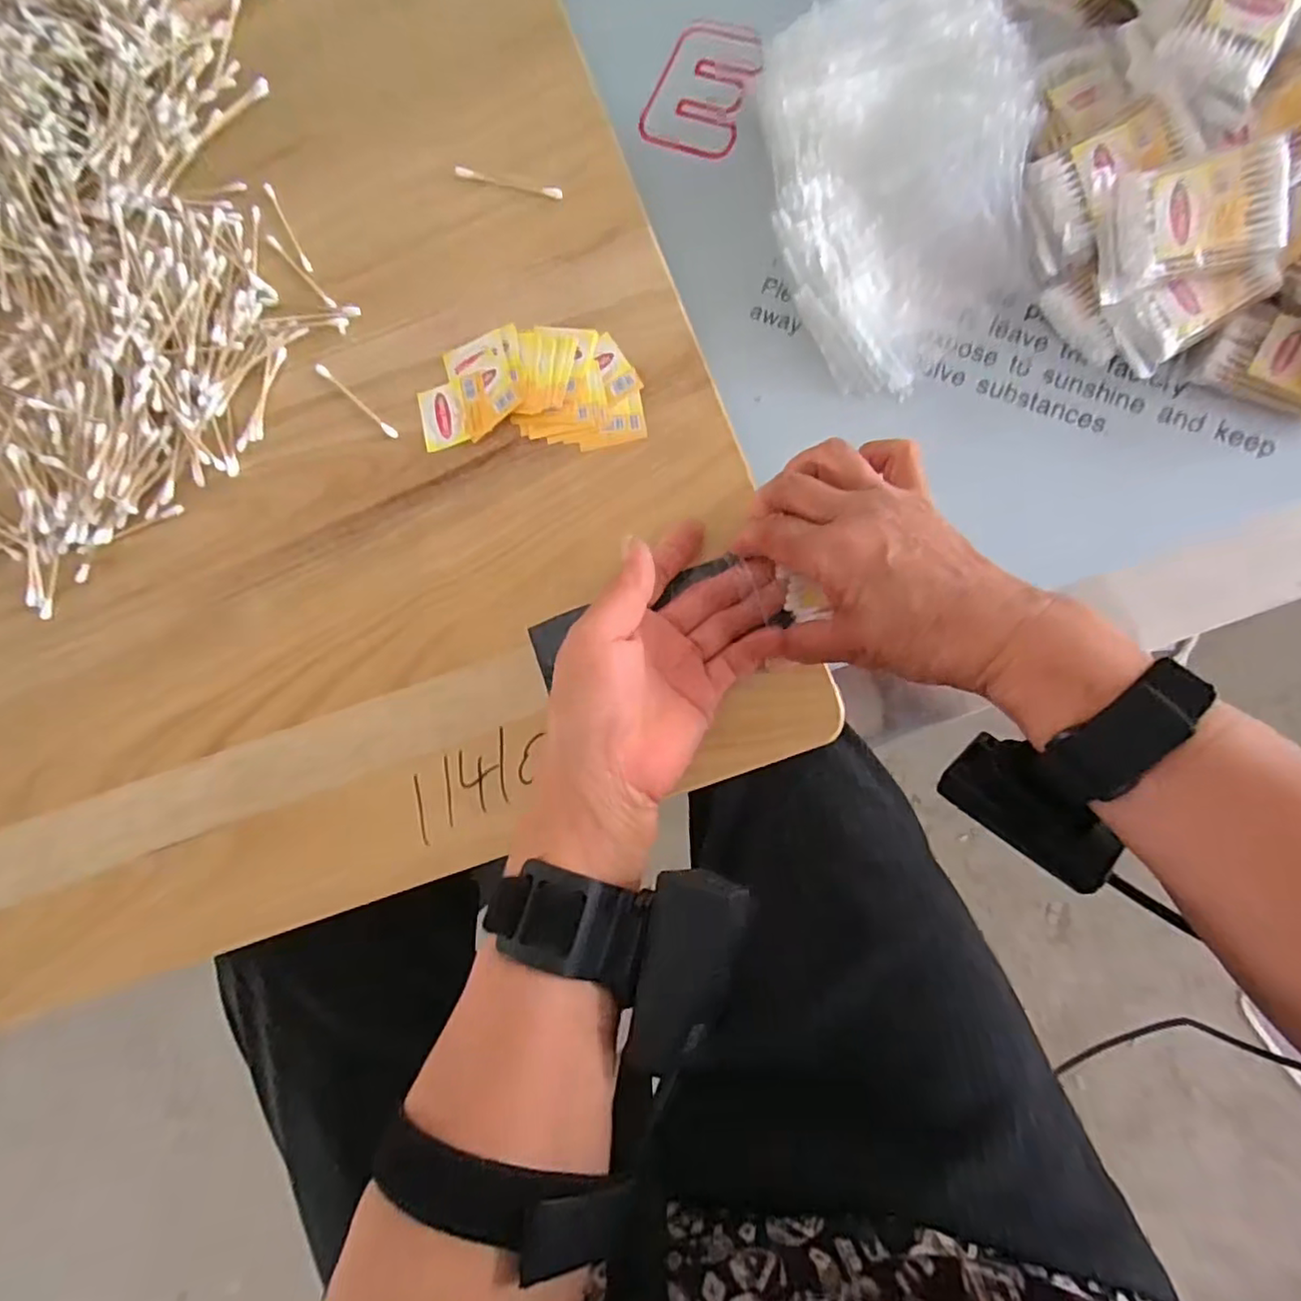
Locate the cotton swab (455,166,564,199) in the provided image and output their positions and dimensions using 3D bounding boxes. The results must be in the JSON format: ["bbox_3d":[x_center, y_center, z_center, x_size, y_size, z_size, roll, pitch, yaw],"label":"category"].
[{"bbox_3d":[-0.088,-0.287,0.392,0.072,0.004,0.006,19,86,8],"label":"cotton swab"}]

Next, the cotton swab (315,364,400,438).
[{"bbox_3d":[-0.178,-0.152,0.386,0.071,0.004,0.006,42,89,8],"label":"cotton swab"}]

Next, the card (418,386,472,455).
[{"bbox_3d":[-0.124,-0.139,0.380,0.027,0.004,0.037,-13,83,4],"label":"card"}]

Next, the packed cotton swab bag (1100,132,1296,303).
[{"bbox_3d":[0.286,-0.229,0.337,0.085,0.016,0.057,-13,103,12],"label":"packed cotton swab bag"}]

